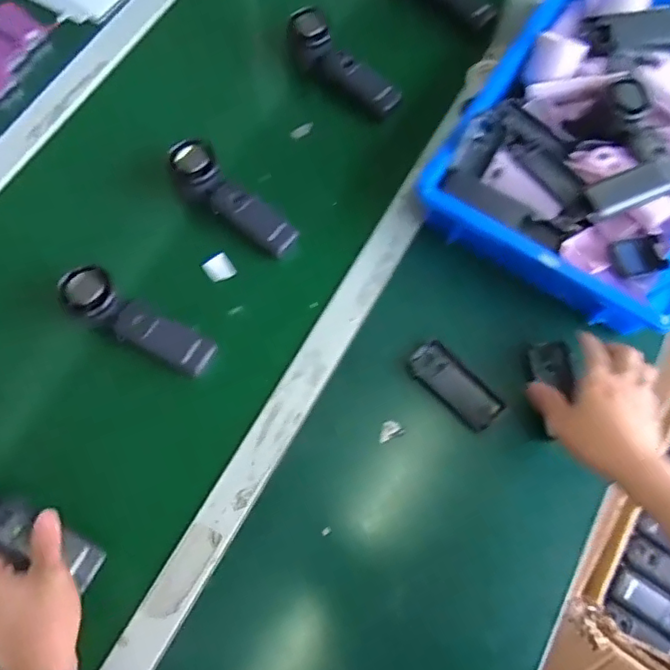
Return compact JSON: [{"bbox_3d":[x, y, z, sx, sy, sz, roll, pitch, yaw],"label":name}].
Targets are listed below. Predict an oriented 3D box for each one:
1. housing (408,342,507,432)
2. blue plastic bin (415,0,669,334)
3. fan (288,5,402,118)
[{"bbox_3d":[0.125,0.051,0.586,0.045,0.014,0.102,-42,76,-14],"label":"housing"},{"bbox_3d":[0.320,-0.232,0.659,0.300,0.096,0.433,31,72,9],"label":"blue plastic bin"},{"bbox_3d":[0.011,-0.330,0.688,0.156,0.042,0.048,38,73,-7],"label":"fan"}]

